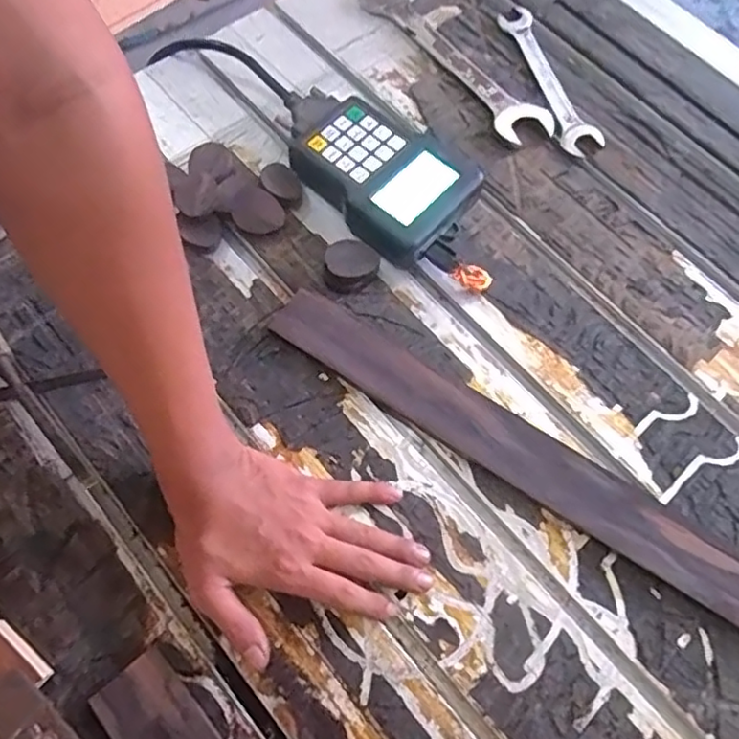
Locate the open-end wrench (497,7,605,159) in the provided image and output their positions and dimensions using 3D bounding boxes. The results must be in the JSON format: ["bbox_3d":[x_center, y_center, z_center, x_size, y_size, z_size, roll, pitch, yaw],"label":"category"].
[{"bbox_3d":[0.177,-0.288,0.612,0.037,0.011,0.187,-16,69,-10],"label":"open-end wrench"}]

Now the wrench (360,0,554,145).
[{"bbox_3d":[0.080,-0.312,0.615,0.050,0.012,0.249,-34,73,-16],"label":"wrench"}]

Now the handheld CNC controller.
[{"bbox_3d":[0.004,-0.169,0.536,0.204,0.038,0.108,36,70,12],"label":"handheld CNC controller"}]

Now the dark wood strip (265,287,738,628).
[{"bbox_3d":[0.125,0.072,0.456,0.452,0.015,0.048,32,69,10],"label":"dark wood strip"}]

